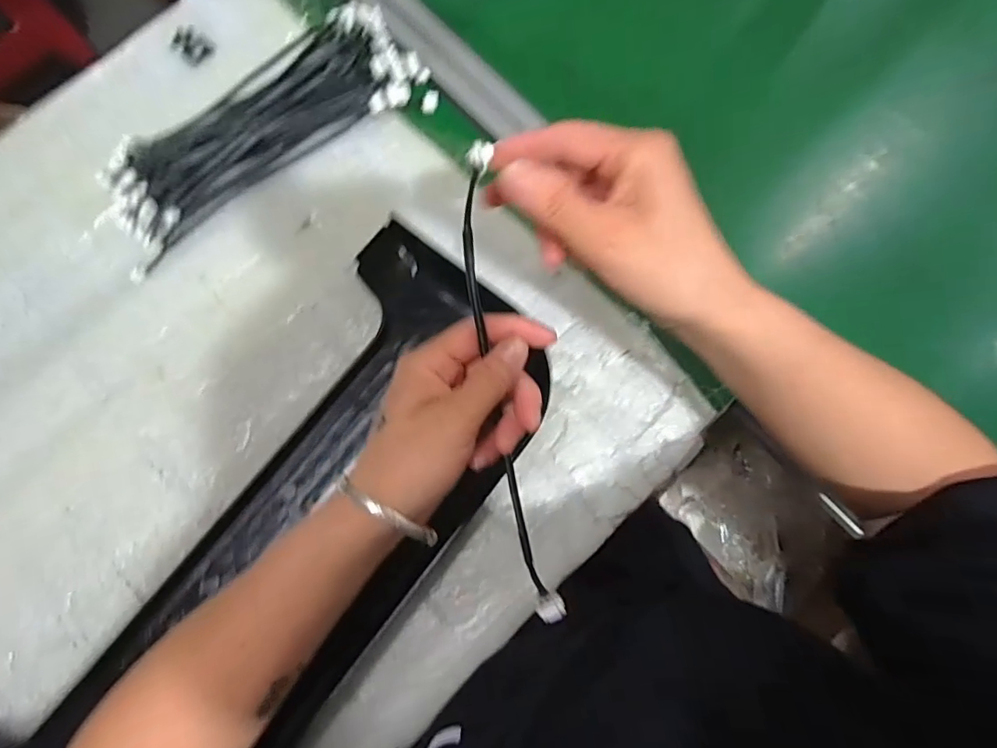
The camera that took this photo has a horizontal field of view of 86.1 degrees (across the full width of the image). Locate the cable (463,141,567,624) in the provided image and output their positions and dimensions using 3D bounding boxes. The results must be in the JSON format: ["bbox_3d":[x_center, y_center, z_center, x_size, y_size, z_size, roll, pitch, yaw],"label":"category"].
[{"bbox_3d":[0.006,0.016,0.272,0.020,0.015,0.247,-11,103,-4],"label":"cable"}]

